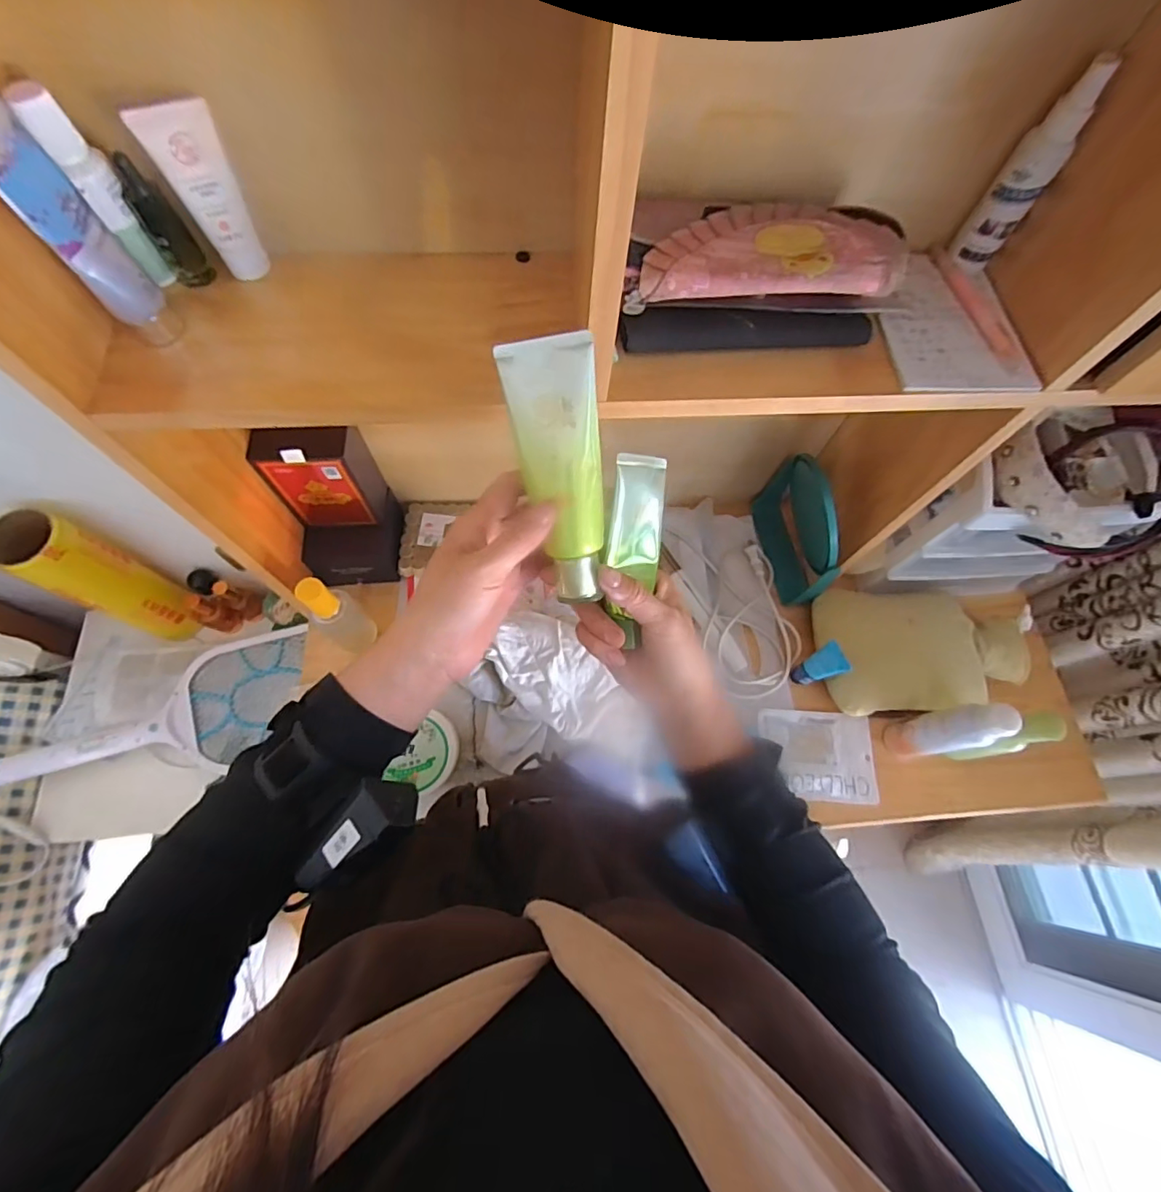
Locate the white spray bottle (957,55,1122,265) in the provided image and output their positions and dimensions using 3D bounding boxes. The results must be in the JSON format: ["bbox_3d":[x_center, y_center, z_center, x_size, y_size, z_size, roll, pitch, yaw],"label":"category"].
[{"bbox_3d":[0.314,-0.296,0.376,0.033,0.119,0.027,42,72,13],"label":"white spray bottle"}]

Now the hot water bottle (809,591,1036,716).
[{"bbox_3d":[0.430,0.057,0.667,0.240,0.082,0.163,-5,68,-5],"label":"hot water bottle"}]

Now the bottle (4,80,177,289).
[{"bbox_3d":[-0.298,-0.251,0.334,0.024,0.107,0.025,-34,74,-15],"label":"bottle"}]

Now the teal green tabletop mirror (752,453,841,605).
[{"bbox_3d":[0.283,-0.092,0.683,0.053,0.164,0.171,-5,68,-5],"label":"teal green tabletop mirror"}]

